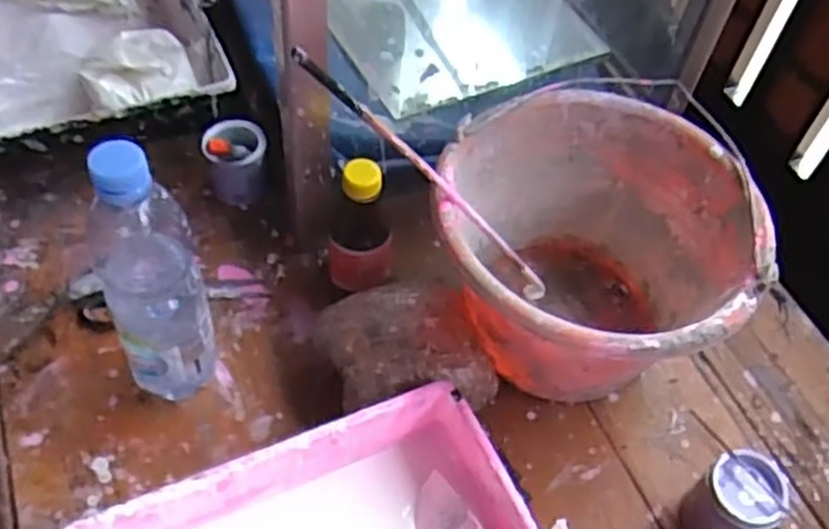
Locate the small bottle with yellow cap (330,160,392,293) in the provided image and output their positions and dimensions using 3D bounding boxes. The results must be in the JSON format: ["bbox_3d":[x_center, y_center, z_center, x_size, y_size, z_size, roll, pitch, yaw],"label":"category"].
[{"bbox_3d":[-0.044,-0.028,0.666,0.051,0.137,0.047,1,54,-4],"label":"small bottle with yellow cap"}]

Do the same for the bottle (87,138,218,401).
[{"bbox_3d":[-0.180,0.021,0.553,0.066,0.239,0.054,-13,56,-14],"label":"bottle"}]

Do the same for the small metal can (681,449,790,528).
[{"bbox_3d":[0.233,0.175,0.583,0.052,0.067,0.051,2,54,-3],"label":"small metal can"}]

